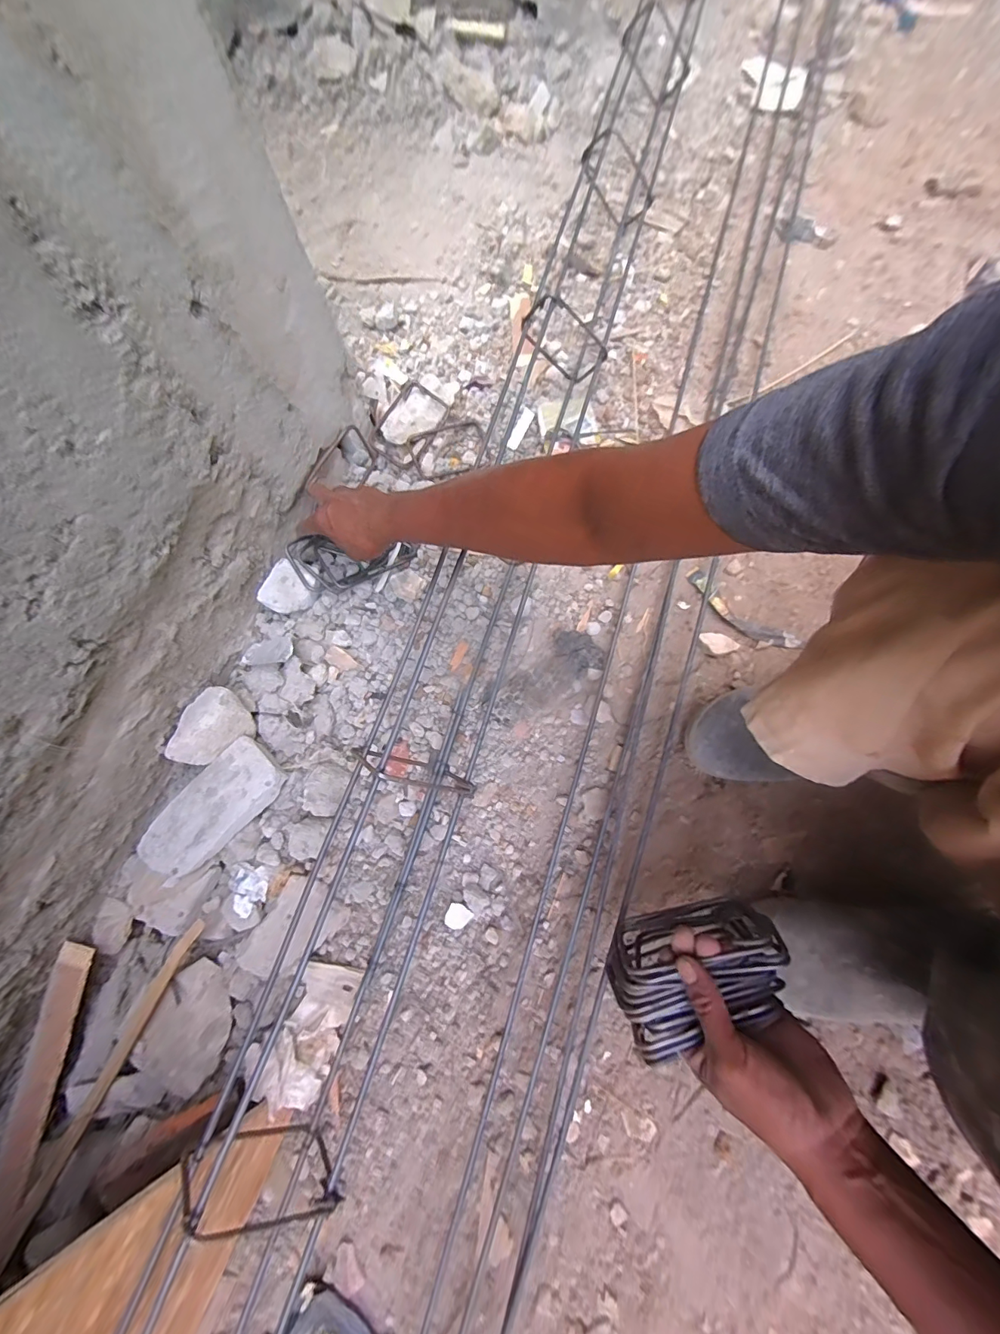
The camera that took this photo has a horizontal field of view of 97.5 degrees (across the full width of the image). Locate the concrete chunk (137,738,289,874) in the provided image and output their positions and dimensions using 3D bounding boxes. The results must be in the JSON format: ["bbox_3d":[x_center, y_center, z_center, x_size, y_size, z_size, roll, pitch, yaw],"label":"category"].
[{"bbox_3d":[-0.316,0.156,0.478,0.078,0.025,0.157,41,81,10],"label":"concrete chunk"}]

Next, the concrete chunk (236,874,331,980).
[{"bbox_3d":[-0.234,0.287,0.484,0.054,0.040,0.103,28,79,7],"label":"concrete chunk"}]

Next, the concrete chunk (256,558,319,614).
[{"bbox_3d":[-0.261,-0.098,0.555,0.053,0.041,0.069,25,78,7],"label":"concrete chunk"}]

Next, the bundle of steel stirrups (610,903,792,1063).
[{"bbox_3d":[0.165,0.254,0.374,0.140,0.089,0.073,-24,77,-5],"label":"bundle of steel stirrups"}]

